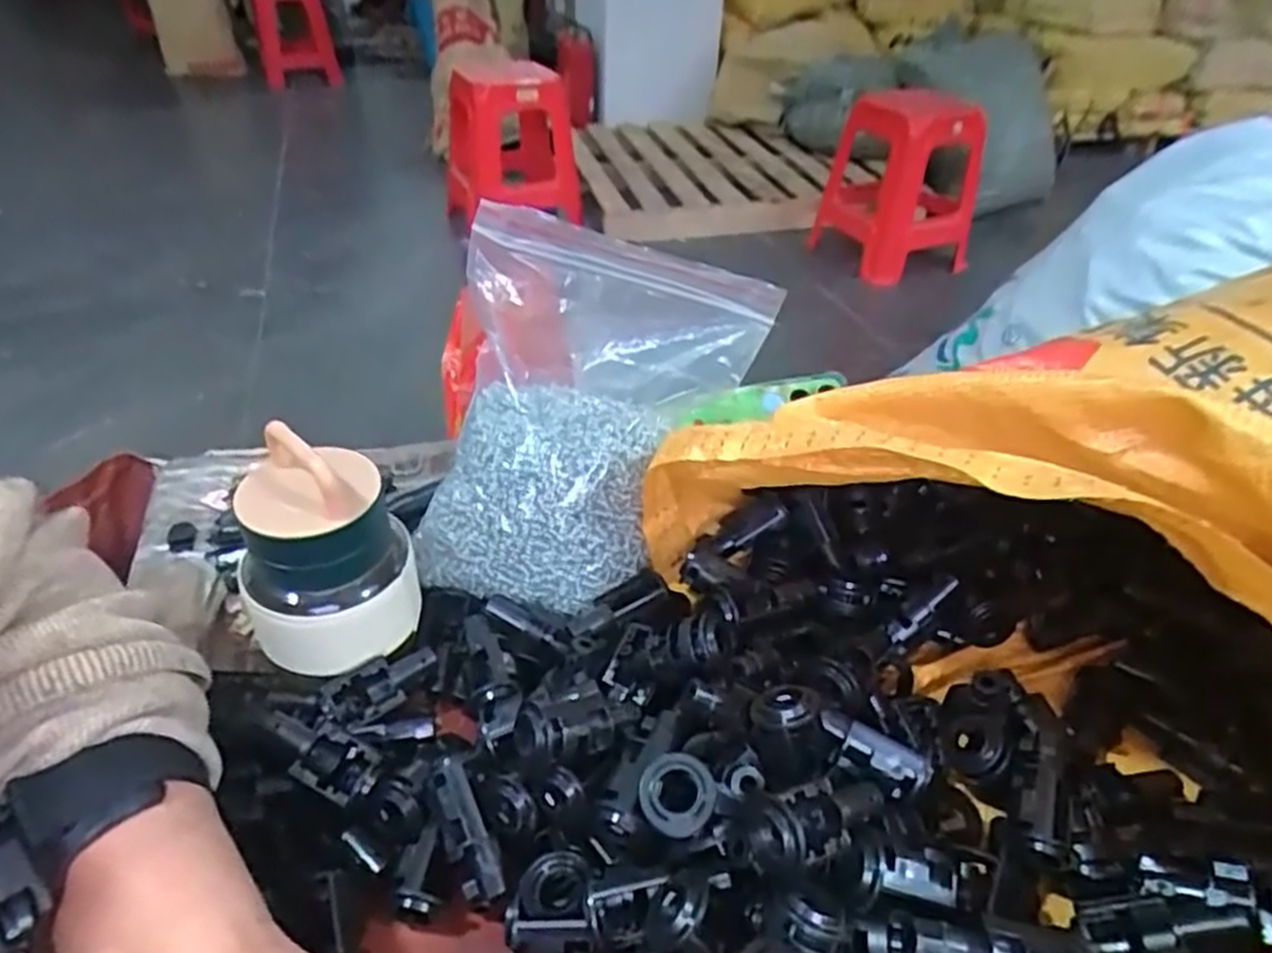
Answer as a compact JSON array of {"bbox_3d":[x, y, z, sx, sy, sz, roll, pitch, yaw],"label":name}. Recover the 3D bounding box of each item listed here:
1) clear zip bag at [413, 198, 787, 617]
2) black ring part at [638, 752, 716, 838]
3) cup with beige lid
[{"bbox_3d":[-0.031,-0.044,0.408,0.125,0.150,0.188,26,45,27],"label":"clear zip bag"},{"bbox_3d":[0.014,0.115,0.276,0.027,0.011,0.026,6,82,11],"label":"black ring part"},{"bbox_3d":[-0.141,0.031,0.349,0.064,0.100,0.064,1,39,-1],"label":"cup with beige lid"}]

